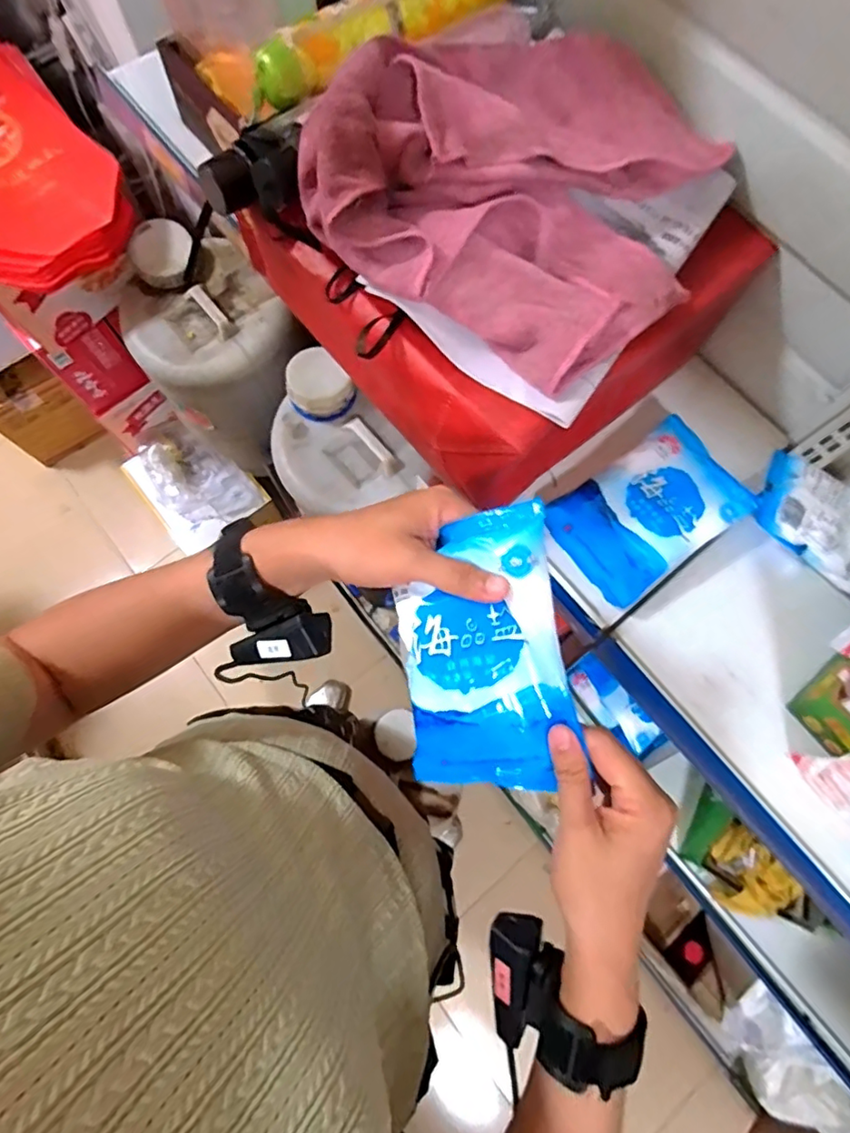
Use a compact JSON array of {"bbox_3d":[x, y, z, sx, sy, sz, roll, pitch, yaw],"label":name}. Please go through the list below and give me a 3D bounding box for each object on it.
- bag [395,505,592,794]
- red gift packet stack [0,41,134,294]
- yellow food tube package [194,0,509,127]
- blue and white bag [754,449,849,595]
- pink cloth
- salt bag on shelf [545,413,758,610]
[{"bbox_3d":[0.035,0.056,0.351,0.098,0.021,0.176,-4,100,12],"label":"bag"},{"bbox_3d":[-0.627,-0.578,0.815,0.271,0.065,0.440,-38,78,-11],"label":"red gift packet stack"},{"bbox_3d":[-0.028,-0.430,0.444,0.269,0.038,0.046,-35,78,-10],"label":"yellow food tube package"},{"bbox_3d":[0.388,-0.032,0.539,0.100,0.033,0.158,-43,79,-12],"label":"blue and white bag"},{"bbox_3d":[0.080,-0.289,0.419,0.270,0.058,0.273,34,78,-12],"label":"pink cloth"},{"bbox_3d":[0.209,-0.051,0.539,0.169,0.049,0.111,-35,77,-10],"label":"salt bag on shelf"}]

